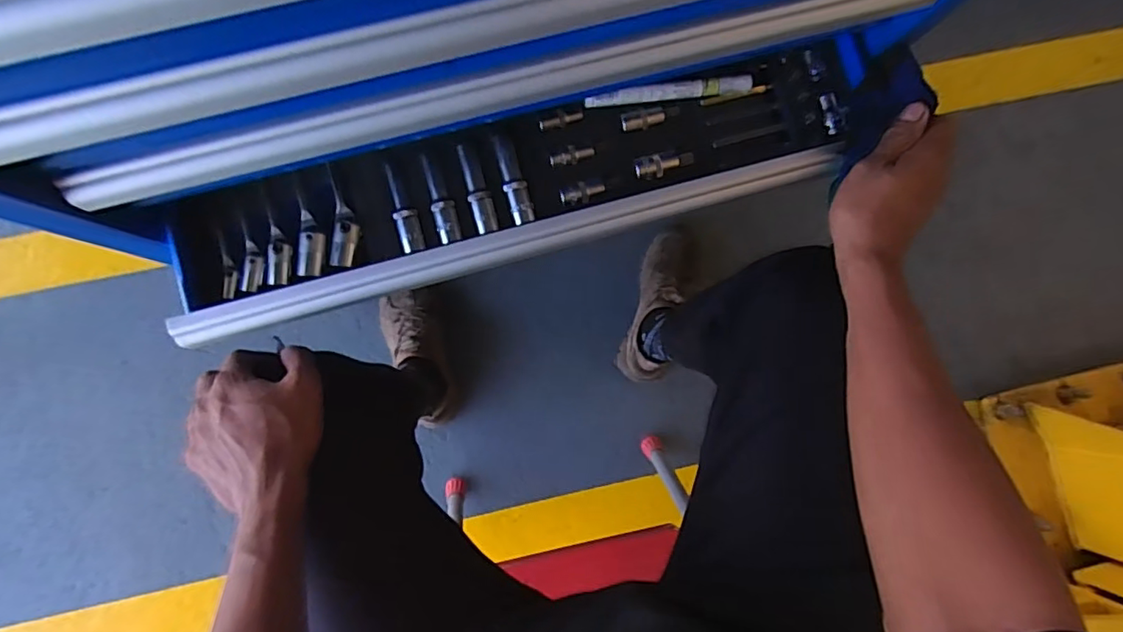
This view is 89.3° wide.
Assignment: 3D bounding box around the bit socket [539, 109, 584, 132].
[{"bbox_3d":[-0.001,-0.168,0.486,0.042,0.006,0.013,-22,83,-19],"label":"bit socket"}]

